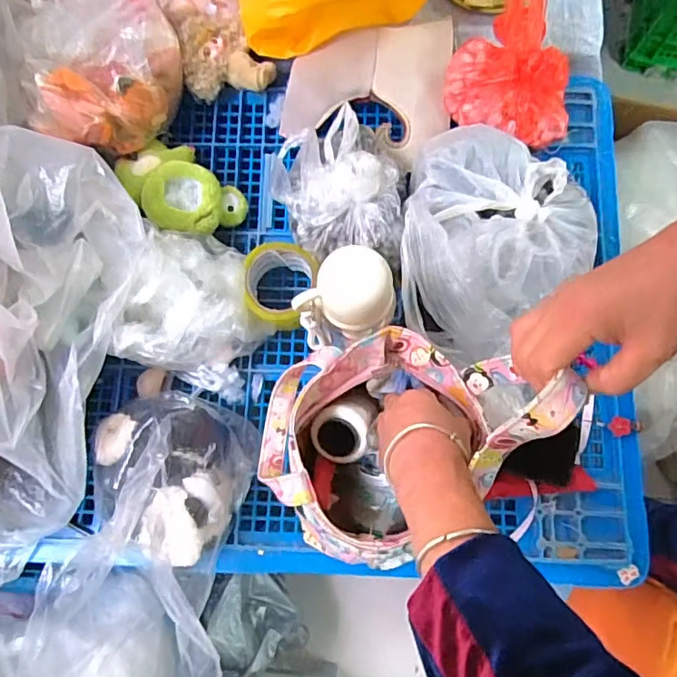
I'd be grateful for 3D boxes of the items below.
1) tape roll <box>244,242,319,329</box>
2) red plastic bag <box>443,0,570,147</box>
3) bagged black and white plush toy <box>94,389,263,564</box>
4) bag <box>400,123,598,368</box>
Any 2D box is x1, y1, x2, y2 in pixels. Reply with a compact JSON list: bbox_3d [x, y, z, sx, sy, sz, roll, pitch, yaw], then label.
[{"bbox_3d":[-0.074,-0.064,0.661,0.085,0.057,0.097,20,79,6],"label":"tape roll"},{"bbox_3d":[0.227,-0.349,0.672,0.161,0.102,0.177,17,79,5],"label":"red plastic bag"},{"bbox_3d":[-0.194,0.146,0.597,0.166,0.113,0.164,0,78,2],"label":"bagged black and white plush toy"},{"bbox_3d":[0.178,-0.107,0.593,0.204,0.118,0.280,10,78,4],"label":"bag"}]

